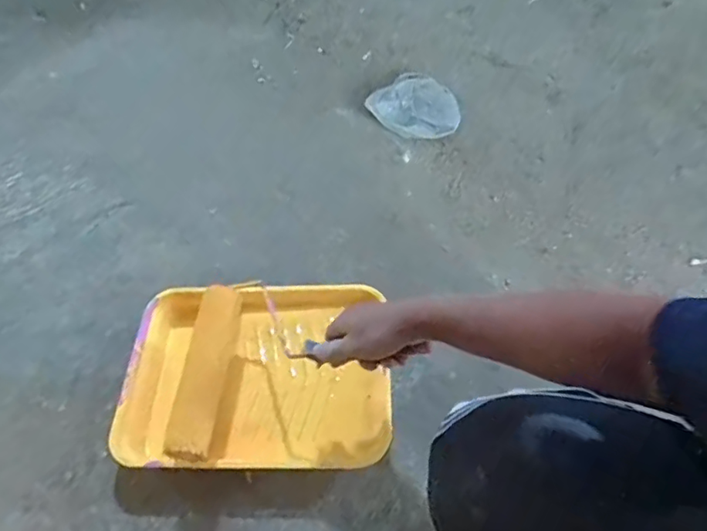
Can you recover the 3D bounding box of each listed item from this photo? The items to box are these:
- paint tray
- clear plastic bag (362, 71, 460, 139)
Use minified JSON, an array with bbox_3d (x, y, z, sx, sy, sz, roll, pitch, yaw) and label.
[{"bbox_3d":[-0.147,0.165,0.822,0.399,0.093,0.289,-4,55,2],"label":"paint tray"},{"bbox_3d":[0.140,-0.357,1.238,0.176,0.020,0.203,-24,54,-13],"label":"clear plastic bag"}]

